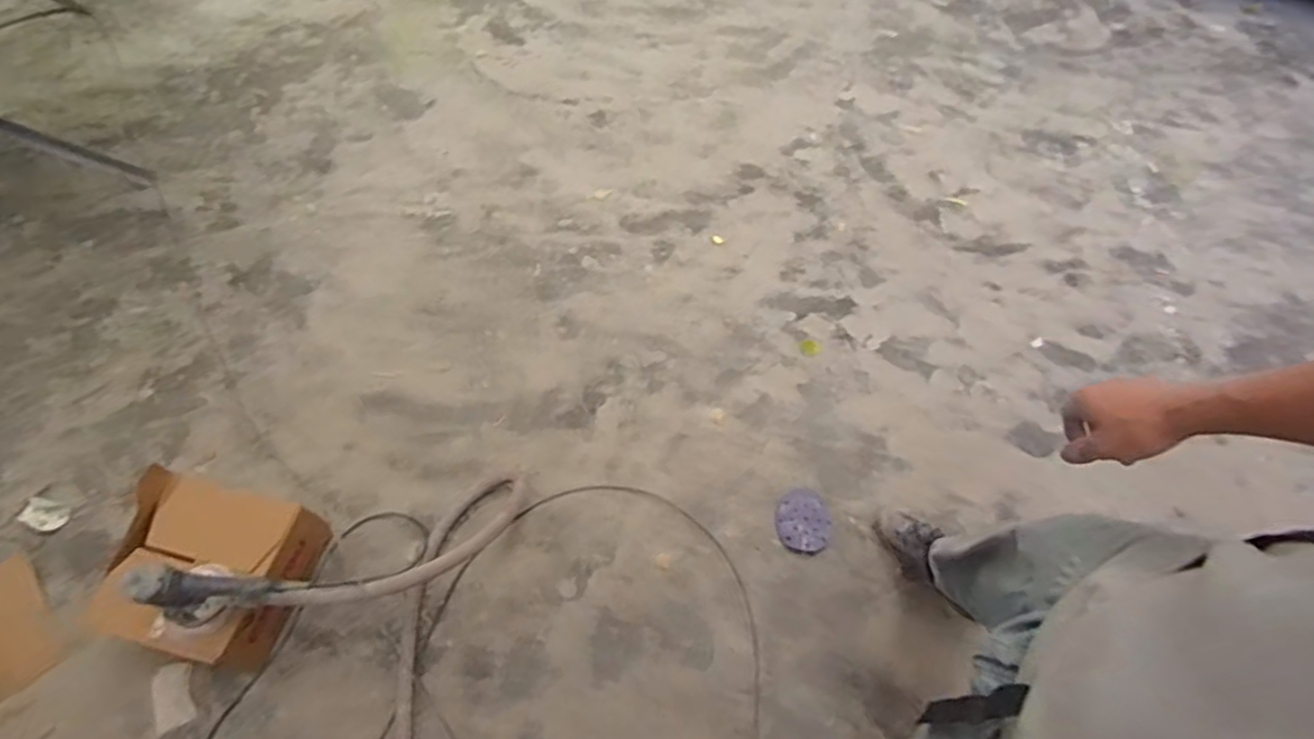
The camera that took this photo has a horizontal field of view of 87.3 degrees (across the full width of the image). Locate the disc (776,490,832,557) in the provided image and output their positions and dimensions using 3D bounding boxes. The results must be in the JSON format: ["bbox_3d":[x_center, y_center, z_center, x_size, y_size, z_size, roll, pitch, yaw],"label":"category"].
[{"bbox_3d":[0.331,0.342,1.554,0.122,0.012,0.137,-29,70,5],"label":"disc"}]

